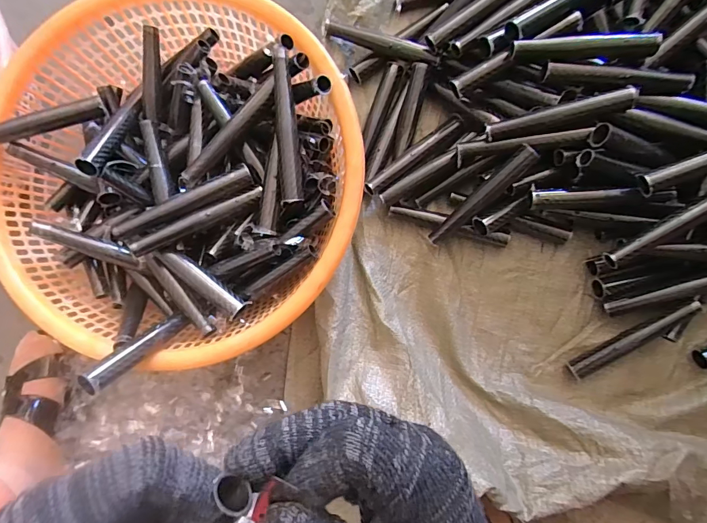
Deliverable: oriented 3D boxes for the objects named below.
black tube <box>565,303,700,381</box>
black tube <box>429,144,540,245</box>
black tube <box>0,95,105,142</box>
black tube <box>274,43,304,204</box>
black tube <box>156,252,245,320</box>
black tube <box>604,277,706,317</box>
[{"bbox_3d":[0.320,0.090,0.472,0.149,0.021,0.023,-39,85,21],"label":"black tube"},{"bbox_3d":[0.148,-0.073,0.472,0.026,0.025,0.146,48,112,5],"label":"black tube"},{"bbox_3d":[-0.348,-0.149,0.440,0.146,0.016,0.020,-26,86,-18],"label":"black tube"},{"bbox_3d":[-0.072,-0.142,0.427,0.023,0.025,0.155,-5,89,2],"label":"black tube"},{"bbox_3d":[-0.164,0.022,0.437,0.108,0.017,0.024,33,91,2],"label":"black tube"},{"bbox_3d":[0.363,0.034,0.454,0.146,0.020,0.016,-24,86,27],"label":"black tube"}]

